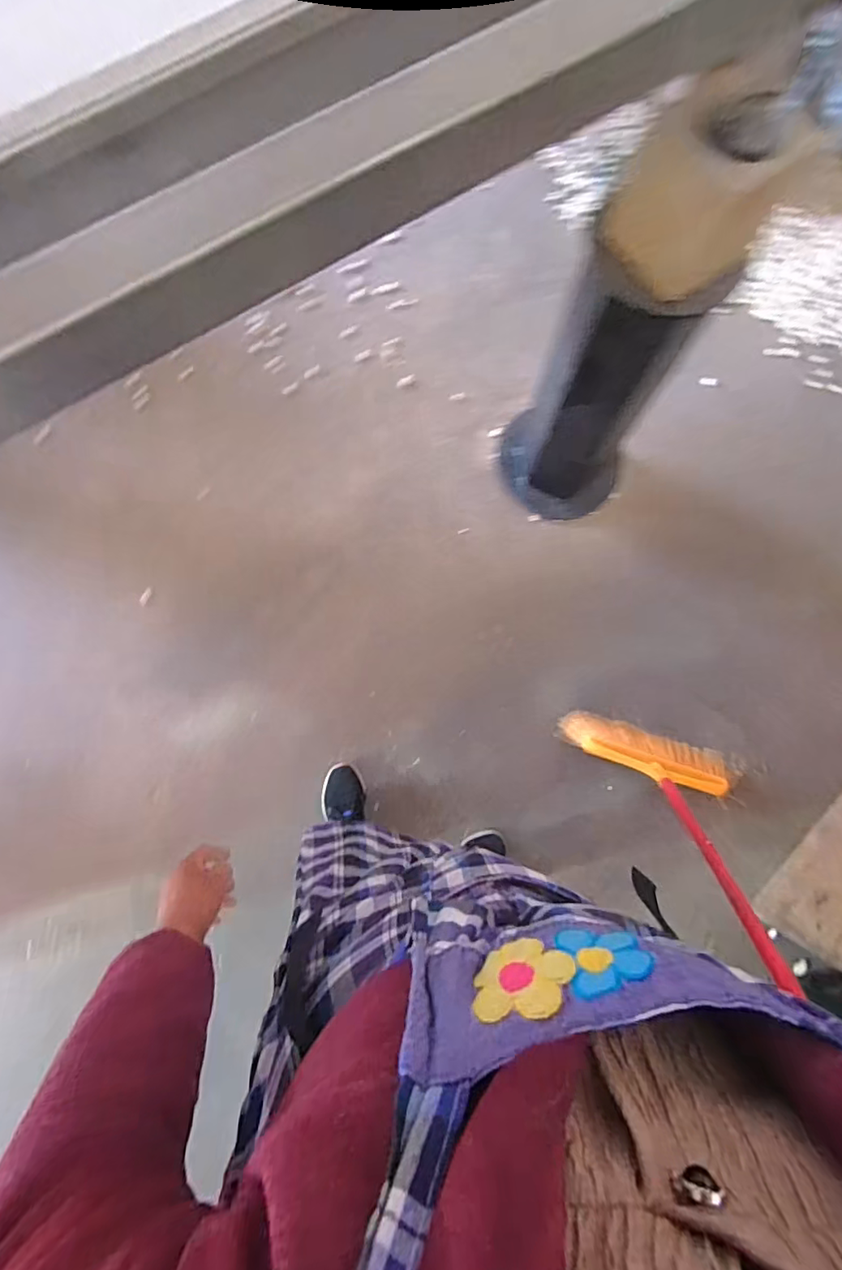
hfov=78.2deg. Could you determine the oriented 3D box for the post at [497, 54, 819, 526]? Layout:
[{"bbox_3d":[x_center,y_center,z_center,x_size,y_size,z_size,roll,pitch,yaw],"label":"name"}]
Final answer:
[{"bbox_3d":[0.328,-0.468,0.931,0.279,0.734,0.199,32,80,6],"label":"post"}]

